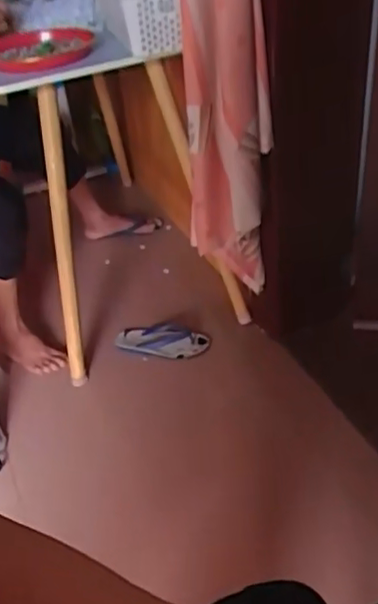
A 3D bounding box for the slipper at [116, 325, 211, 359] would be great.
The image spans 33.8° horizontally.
[{"bbox_3d":[-0.067,0.111,1.620,0.230,0.071,0.082,0,41,9],"label":"slipper"}]

